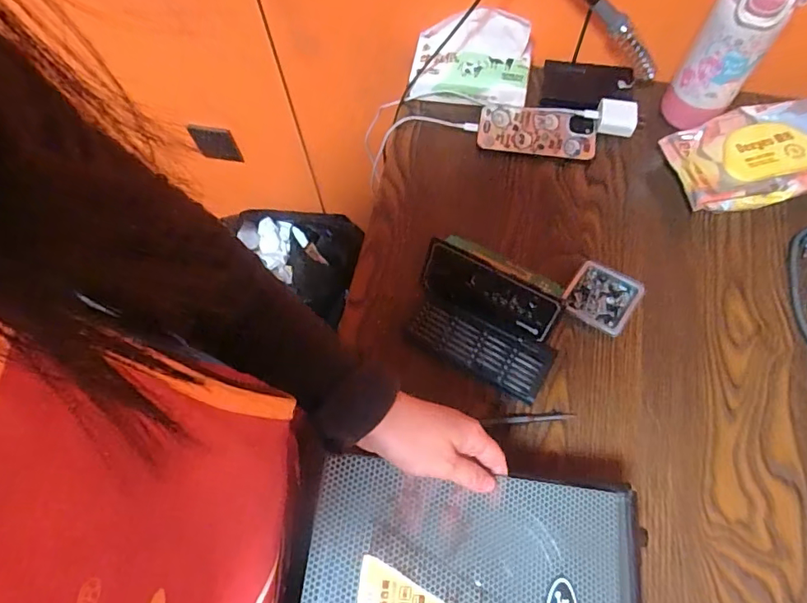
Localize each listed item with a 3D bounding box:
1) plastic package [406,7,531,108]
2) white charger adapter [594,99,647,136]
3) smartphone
[{"bbox_3d":[0.083,-0.299,0.632,0.145,0.088,0.075,8,68,5],"label":"plastic package"},{"bbox_3d":[0.262,-0.221,0.616,0.057,0.029,0.031,10,68,5],"label":"white charger adapter"},{"bbox_3d":[0.163,-0.208,0.629,0.139,0.009,0.060,9,78,9],"label":"smartphone"}]

